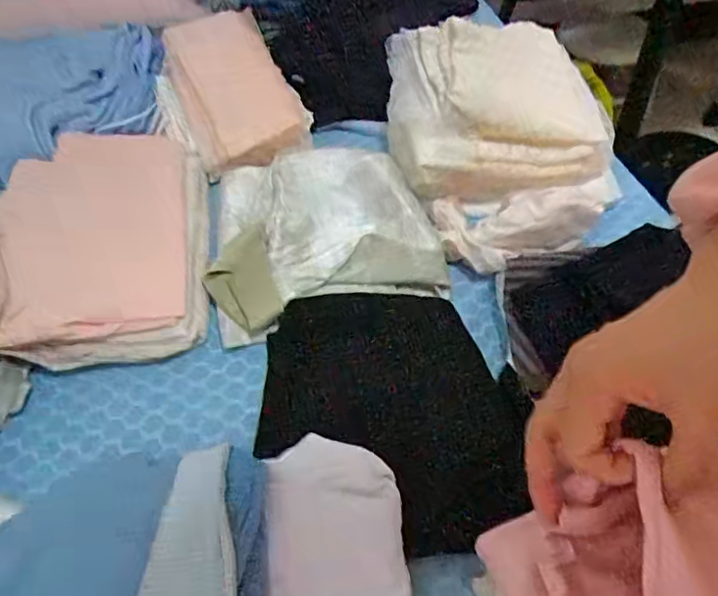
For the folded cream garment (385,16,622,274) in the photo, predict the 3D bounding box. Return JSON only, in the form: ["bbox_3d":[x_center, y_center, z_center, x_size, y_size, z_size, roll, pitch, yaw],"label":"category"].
[{"bbox_3d":[0.147,-0.177,0.602,0.209,0.118,0.270,-17,50,-11],"label":"folded cream garment"}]

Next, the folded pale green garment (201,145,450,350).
[{"bbox_3d":[-0.042,-0.075,0.582,0.214,0.026,0.235,-10,51,-4],"label":"folded pale green garment"}]

